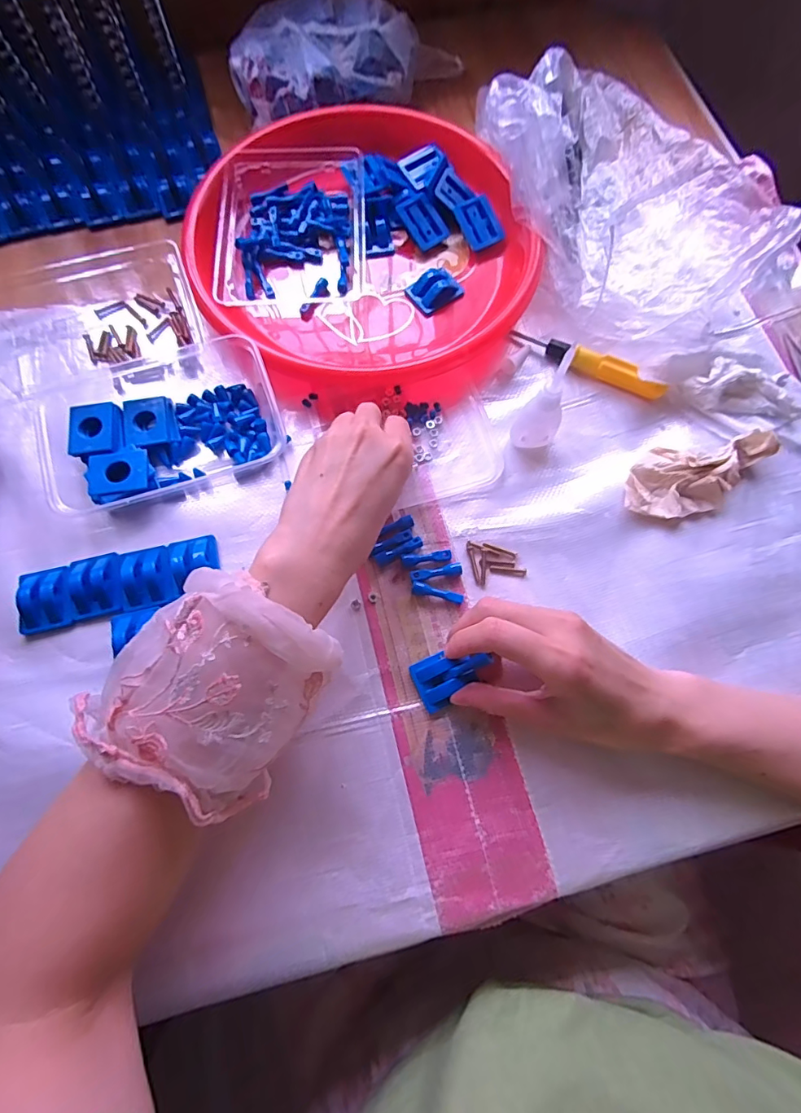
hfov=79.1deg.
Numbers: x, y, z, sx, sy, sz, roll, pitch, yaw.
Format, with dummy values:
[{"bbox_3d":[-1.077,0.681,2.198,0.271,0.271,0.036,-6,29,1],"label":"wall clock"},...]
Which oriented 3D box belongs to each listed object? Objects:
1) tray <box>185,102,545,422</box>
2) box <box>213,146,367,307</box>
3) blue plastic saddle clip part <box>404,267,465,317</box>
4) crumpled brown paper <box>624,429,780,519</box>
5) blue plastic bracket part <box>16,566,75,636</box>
[{"bbox_3d":[-0.030,-0.263,0.420,0.278,0.043,0.292,0,71,0],"label":"tray"},{"bbox_3d":[-0.093,-0.289,0.425,0.121,0.027,0.161,-1,71,-1],"label":"box"},{"bbox_3d":[0.030,-0.234,0.424,0.042,0.016,0.031,-33,75,-11],"label":"blue plastic saddle clip part"},{"bbox_3d":[0.226,-0.061,0.367,0.114,0.026,0.055,-6,72,-3],"label":"crumpled brown paper"},{"bbox_3d":[-0.247,0.029,0.338,0.038,0.015,0.043,-14,72,-5],"label":"blue plastic bracket part"}]

